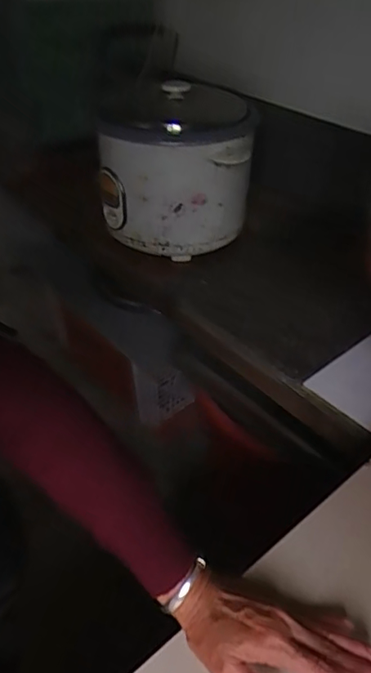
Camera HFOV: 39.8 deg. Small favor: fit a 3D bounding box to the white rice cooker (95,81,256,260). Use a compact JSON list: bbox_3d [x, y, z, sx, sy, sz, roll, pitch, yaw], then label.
[{"bbox_3d":[-0.009,-0.311,0.951,0.263,0.238,0.244,7,43,8],"label":"white rice cooker"}]

